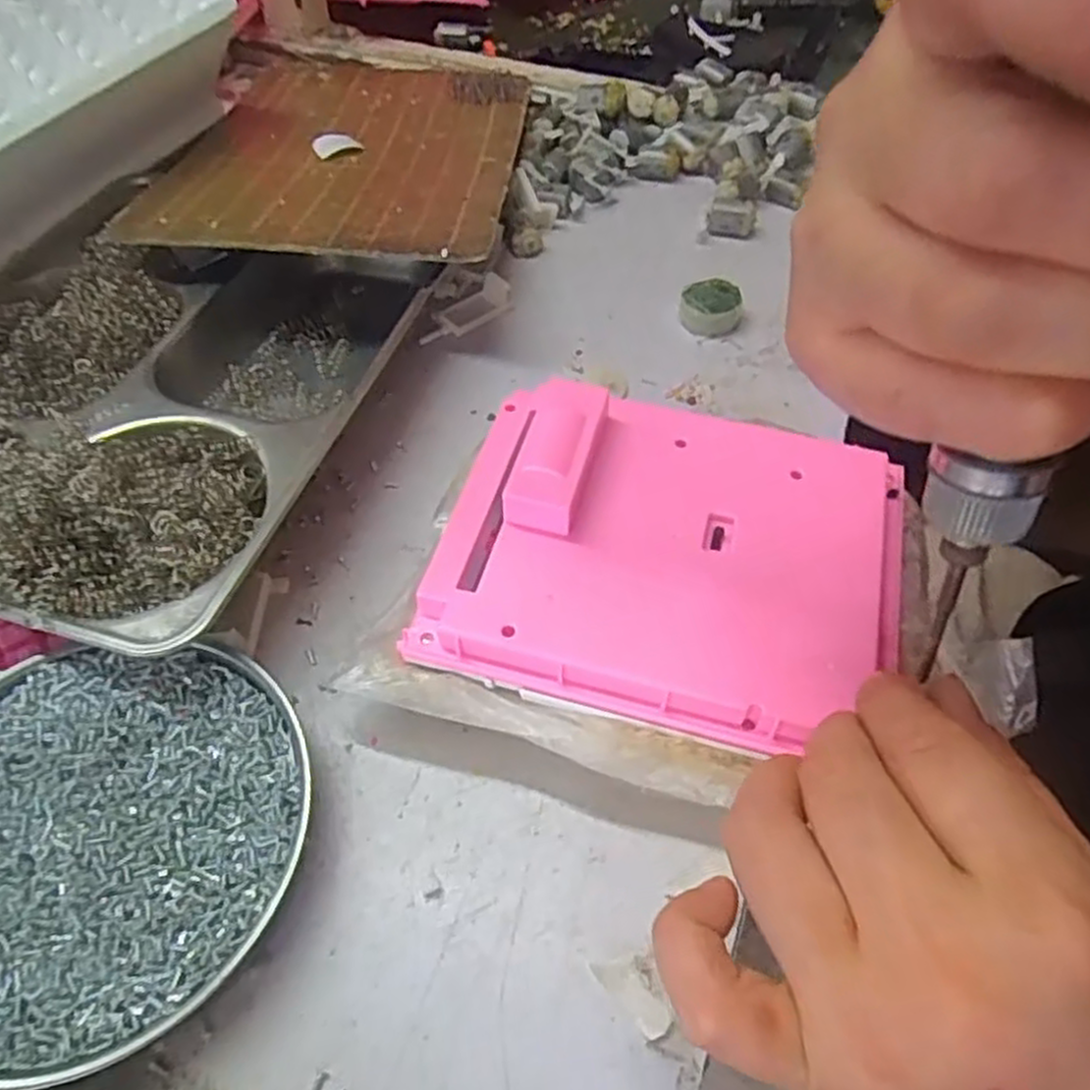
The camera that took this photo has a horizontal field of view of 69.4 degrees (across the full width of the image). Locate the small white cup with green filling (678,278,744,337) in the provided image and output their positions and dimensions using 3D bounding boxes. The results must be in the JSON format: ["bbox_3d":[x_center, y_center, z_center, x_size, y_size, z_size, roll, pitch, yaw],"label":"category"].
[{"bbox_3d":[0.091,-0.132,0.432,0.031,0.014,0.029,1,53,-1],"label":"small white cup with green filling"}]

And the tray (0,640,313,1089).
[{"bbox_3d":[-0.145,0.094,0.253,0.129,0.022,0.125,1,53,-1],"label":"tray"}]

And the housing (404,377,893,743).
[{"bbox_3d":[0.042,-0.001,0.278,0.152,0.031,0.119,15,55,6],"label":"housing"}]

